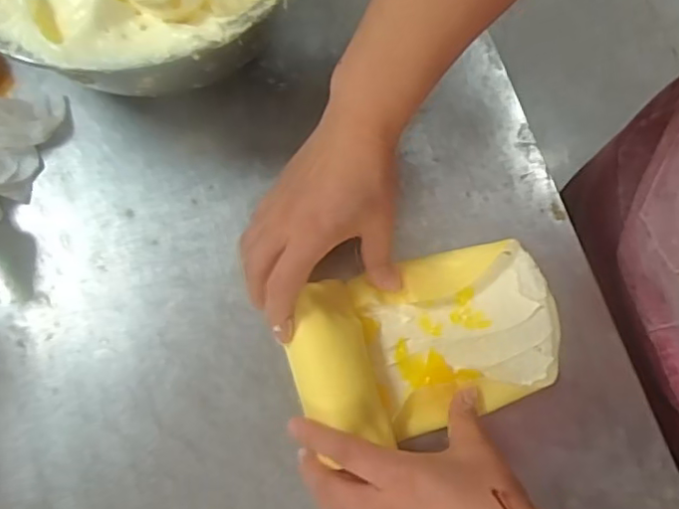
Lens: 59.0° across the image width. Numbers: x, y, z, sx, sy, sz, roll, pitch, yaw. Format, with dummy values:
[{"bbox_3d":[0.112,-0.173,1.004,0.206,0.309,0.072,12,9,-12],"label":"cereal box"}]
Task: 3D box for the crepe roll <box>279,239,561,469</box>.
[{"bbox_3d":[0.059,0.054,0.393,0.179,0.034,0.107,-18,75,-5],"label":"crepe roll"}]

